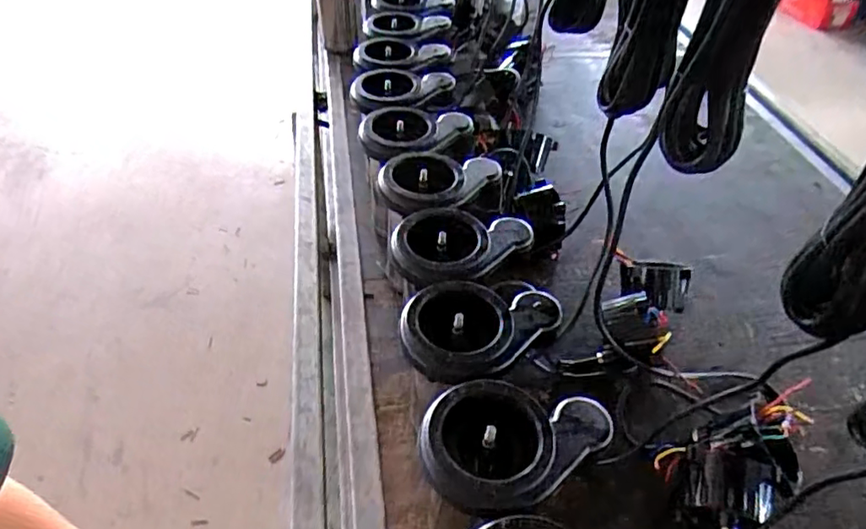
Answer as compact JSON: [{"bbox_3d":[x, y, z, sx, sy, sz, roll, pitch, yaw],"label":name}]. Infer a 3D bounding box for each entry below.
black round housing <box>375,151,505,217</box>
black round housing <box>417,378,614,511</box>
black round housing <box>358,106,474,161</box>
[{"bbox_3d":[0.007,-0.108,0.800,0.154,0.039,0.126,7,43,4],"label":"black round housing"},{"bbox_3d":[0.065,0.165,0.549,0.161,0.066,0.126,-30,53,-30],"label":"black round housing"},{"bbox_3d":[-0.025,-0.191,0.890,0.167,0.033,0.127,2,43,-2],"label":"black round housing"}]

